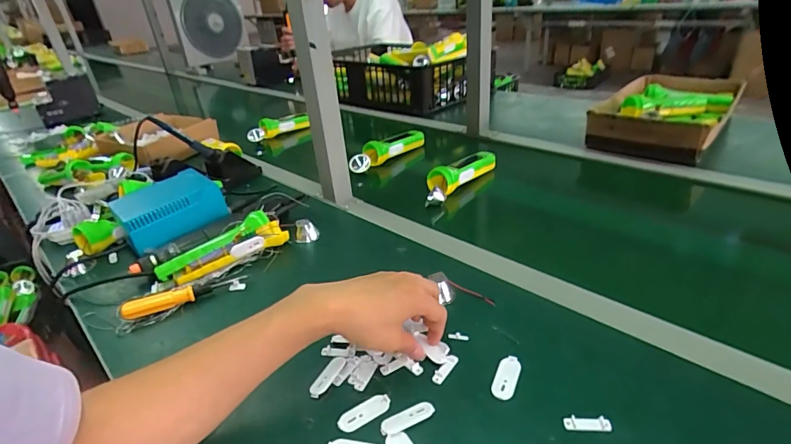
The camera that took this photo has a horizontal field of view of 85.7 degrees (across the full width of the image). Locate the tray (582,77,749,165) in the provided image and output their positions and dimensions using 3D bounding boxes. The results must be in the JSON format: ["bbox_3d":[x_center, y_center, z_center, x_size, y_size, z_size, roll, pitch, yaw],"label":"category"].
[{"bbox_3d":[0.623,-0.260,0.974,0.229,0.088,0.471,18,37,37],"label":"tray"}]

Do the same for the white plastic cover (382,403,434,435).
[{"bbox_3d":[0.011,0.173,0.376,0.050,0.004,0.016,-18,31,-20],"label":"white plastic cover"}]

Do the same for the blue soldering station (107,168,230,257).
[{"bbox_3d":[-0.355,-0.025,0.667,0.139,0.065,0.127,-28,36,-33],"label":"blue soldering station"}]

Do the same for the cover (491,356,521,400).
[{"bbox_3d":[0.106,0.147,0.405,0.020,0.004,0.049,9,33,26],"label":"cover"}]

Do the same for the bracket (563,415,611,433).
[{"bbox_3d":[0.162,0.170,0.360,0.037,0.004,0.013,0,30,10],"label":"bracket"}]

